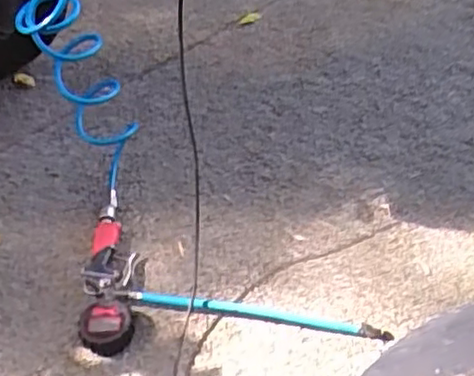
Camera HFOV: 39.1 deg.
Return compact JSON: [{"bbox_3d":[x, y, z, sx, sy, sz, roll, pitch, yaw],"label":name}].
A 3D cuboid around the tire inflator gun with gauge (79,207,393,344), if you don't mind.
[{"bbox_3d":[-0.017,0.113,0.909,0.387,0.034,0.228,-2,46,3],"label":"tire inflator gun with gauge"}]

